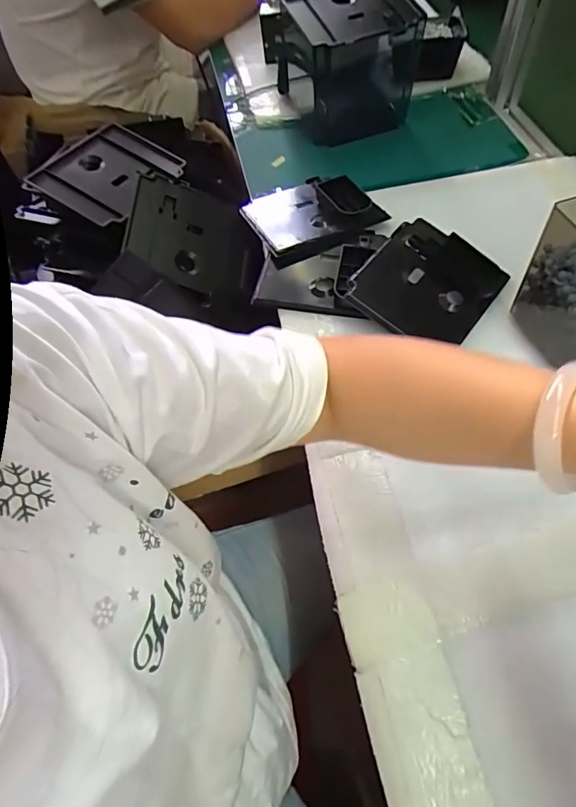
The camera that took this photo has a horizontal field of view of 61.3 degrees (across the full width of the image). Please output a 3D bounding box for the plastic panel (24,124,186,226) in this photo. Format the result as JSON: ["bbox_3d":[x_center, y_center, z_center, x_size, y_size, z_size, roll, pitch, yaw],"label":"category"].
[{"bbox_3d":[-0.230,-0.296,0.618,0.148,0.024,0.157,25,62,18],"label":"plastic panel"}]

